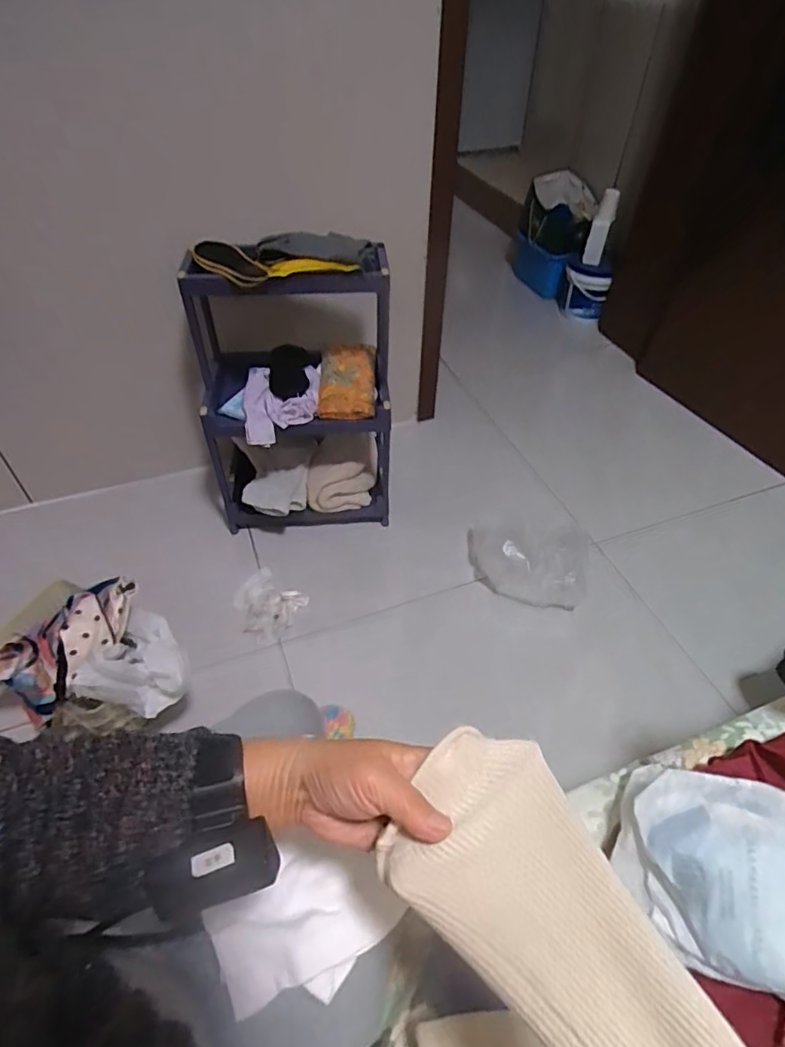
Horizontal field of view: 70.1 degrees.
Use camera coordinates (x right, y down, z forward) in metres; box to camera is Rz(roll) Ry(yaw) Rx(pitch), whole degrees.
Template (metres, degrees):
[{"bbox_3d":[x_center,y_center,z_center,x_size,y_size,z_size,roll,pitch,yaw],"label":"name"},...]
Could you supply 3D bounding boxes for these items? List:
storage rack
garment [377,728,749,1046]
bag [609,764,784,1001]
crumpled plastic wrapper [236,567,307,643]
[{"bbox_3d":[-0.222,-0.287,1.258,0.405,0.592,0.310,-12,48,-12],"label":"storage rack"},{"bbox_3d":[0.096,0.222,0.238,0.099,0.051,0.296,-20,29,-18],"label":"garment"},{"bbox_3d":[0.310,0.303,0.485,0.223,0.104,0.161,6,67,18],"label":"bag"},{"bbox_3d":[-0.279,0.184,1.232,0.158,0.057,0.149,0,47,-1],"label":"crumpled plastic wrapper"}]

